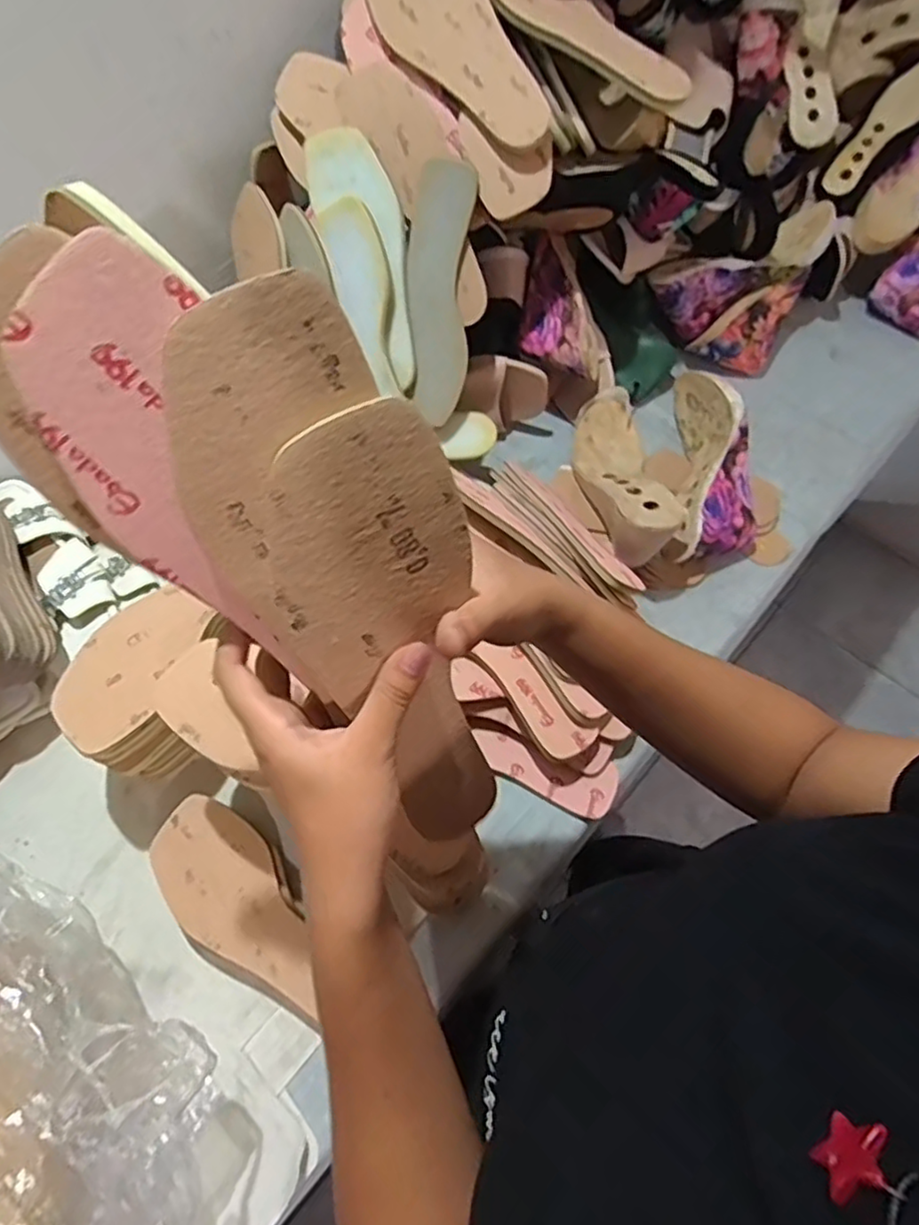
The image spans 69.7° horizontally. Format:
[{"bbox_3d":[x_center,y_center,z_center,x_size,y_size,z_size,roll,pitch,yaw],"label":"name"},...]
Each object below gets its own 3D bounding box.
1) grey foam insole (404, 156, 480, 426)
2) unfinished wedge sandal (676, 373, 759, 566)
[{"bbox_3d":[-0.022,-0.316,0.666,0.063,0.233,0.013,4,22,2],"label":"grey foam insole"},{"bbox_3d":[0.281,-0.165,0.724,0.085,0.074,0.244,7,62,5],"label":"unfinished wedge sandal"}]

